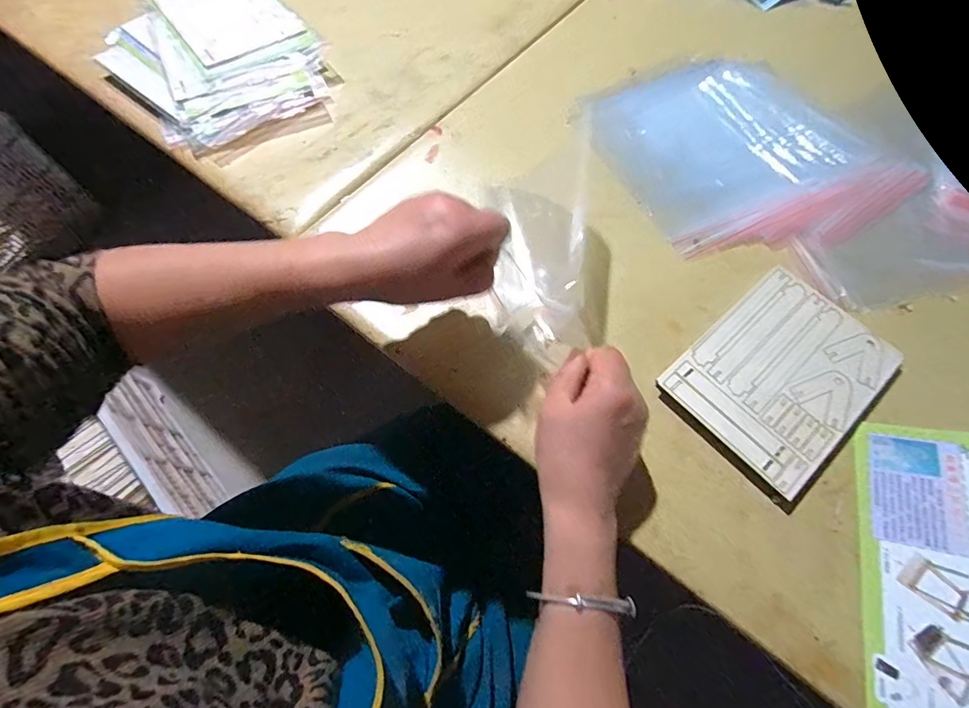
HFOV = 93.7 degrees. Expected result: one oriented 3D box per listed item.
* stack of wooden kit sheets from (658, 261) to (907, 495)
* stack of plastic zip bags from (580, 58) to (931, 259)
[{"bbox_3d":[0.258,0.015,0.396,0.177,0.013,0.129,-39,71,-16],"label":"stack of wooden kit sheets"},{"bbox_3d":[0.281,-0.227,0.505,0.277,0.016,0.275,-24,67,-10],"label":"stack of plastic zip bags"}]

